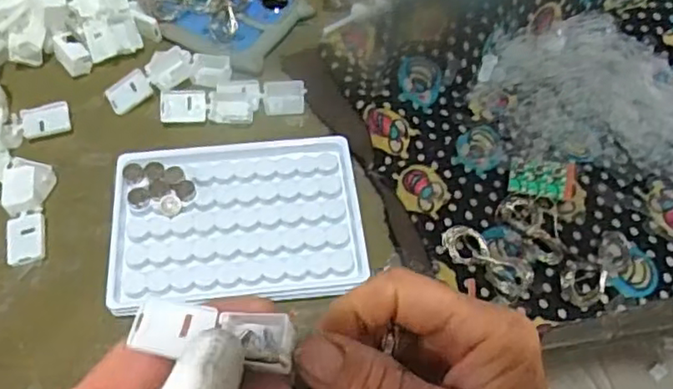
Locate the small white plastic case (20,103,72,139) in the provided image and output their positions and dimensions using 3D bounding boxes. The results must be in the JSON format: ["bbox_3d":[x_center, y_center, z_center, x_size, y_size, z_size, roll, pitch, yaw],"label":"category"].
[{"bbox_3d":[-0.177,-0.044,0.378,0.027,0.009,0.020,-16,59,-11],"label":"small white plastic case"}]

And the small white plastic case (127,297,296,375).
[{"bbox_3d":[-0.042,0.048,0.213,0.057,0.009,0.020,6,60,13],"label":"small white plastic case"}]

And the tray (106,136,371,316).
[{"bbox_3d":[-0.053,0.013,0.336,0.129,0.014,0.095,-5,57,-5],"label":"tray"}]

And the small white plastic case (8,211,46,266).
[{"bbox_3d":[-0.167,0.024,0.334,0.018,0.007,0.028,-9,58,-7],"label":"small white plastic case"}]

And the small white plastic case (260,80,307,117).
[{"bbox_3d":[-0.033,-0.061,0.393,0.026,0.010,0.020,-1,57,-2],"label":"small white plastic case"}]

